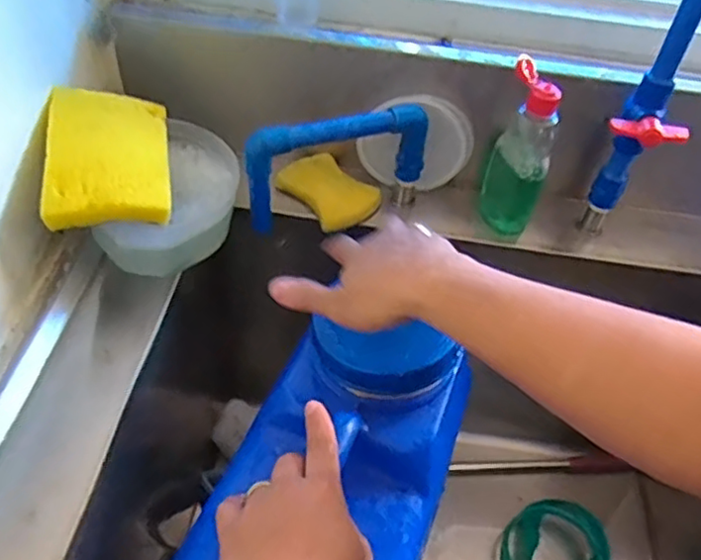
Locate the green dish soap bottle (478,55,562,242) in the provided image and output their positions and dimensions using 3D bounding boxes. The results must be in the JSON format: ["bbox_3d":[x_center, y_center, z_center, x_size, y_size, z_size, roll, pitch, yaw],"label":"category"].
[{"bbox_3d":[0.168,-0.123,0.644,0.060,0.166,0.047,17,48,9],"label":"green dish soap bottle"}]

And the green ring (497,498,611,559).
[{"bbox_3d":[0.262,0.352,0.832,0.145,0.034,0.124,-33,59,-31],"label":"green ring"}]

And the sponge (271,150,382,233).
[{"bbox_3d":[-0.022,-0.096,0.687,0.067,0.024,0.103,-34,59,-31],"label":"sponge"}]

